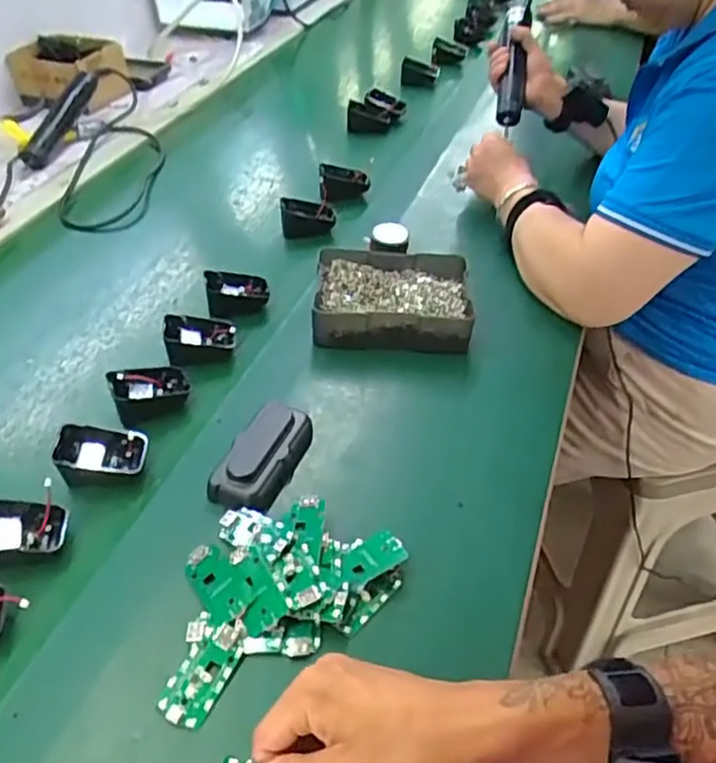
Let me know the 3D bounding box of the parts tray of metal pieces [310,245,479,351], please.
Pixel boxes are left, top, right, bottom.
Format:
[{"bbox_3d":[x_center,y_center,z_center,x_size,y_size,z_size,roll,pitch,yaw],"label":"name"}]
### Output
[{"bbox_3d":[0.036,-0.086,0.717,0.157,0.049,0.124,-1,43,1],"label":"parts tray of metal pieces"}]

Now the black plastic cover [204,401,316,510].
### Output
[{"bbox_3d":[-0.077,0.064,0.565,0.048,0.037,0.102,16,46,19],"label":"black plastic cover"}]

